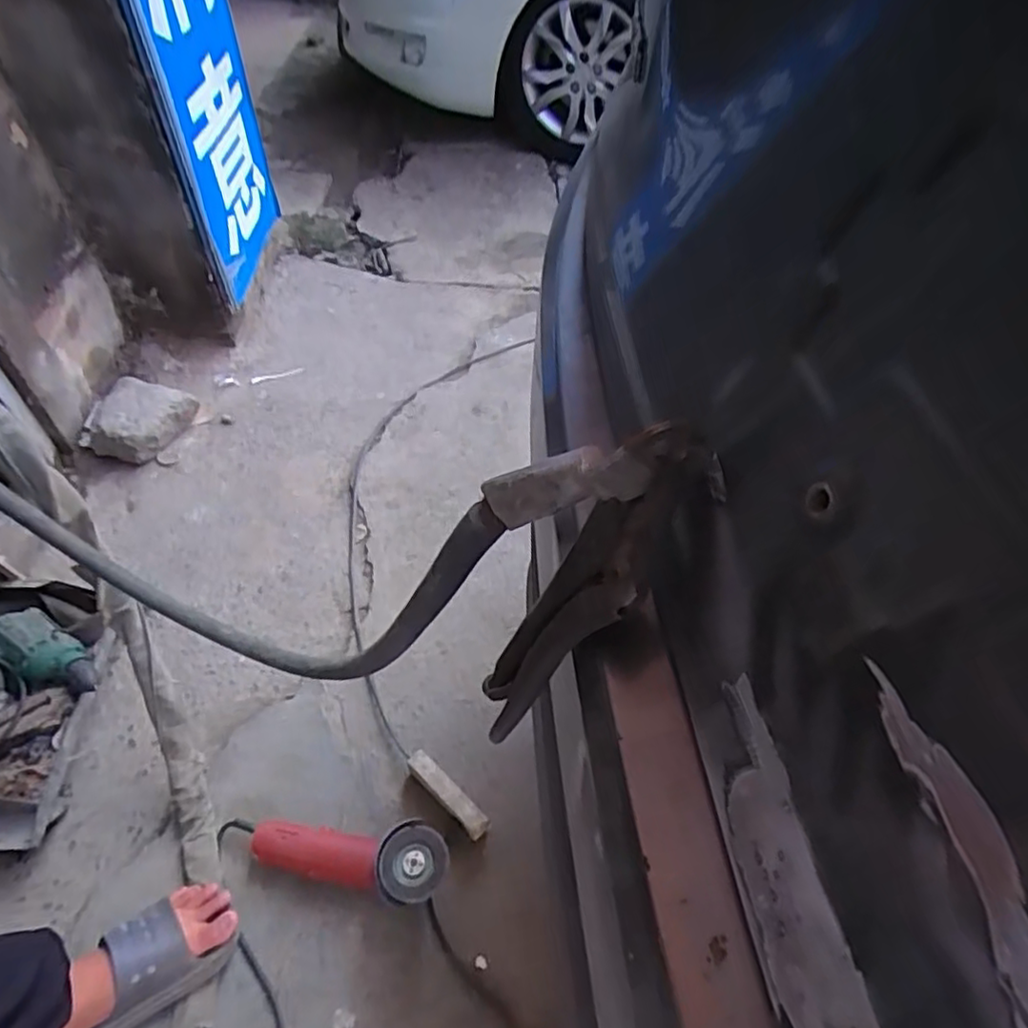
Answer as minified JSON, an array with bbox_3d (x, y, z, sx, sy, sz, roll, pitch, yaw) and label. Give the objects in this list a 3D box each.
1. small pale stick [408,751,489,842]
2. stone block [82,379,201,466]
[{"bbox_3d":[-0.105,0.447,1.022,0.158,0.062,0.037,36,58,24],"label":"small pale stick"},{"bbox_3d":[-0.848,-0.206,1.454,0.186,0.095,0.201,21,53,12],"label":"stone block"}]

